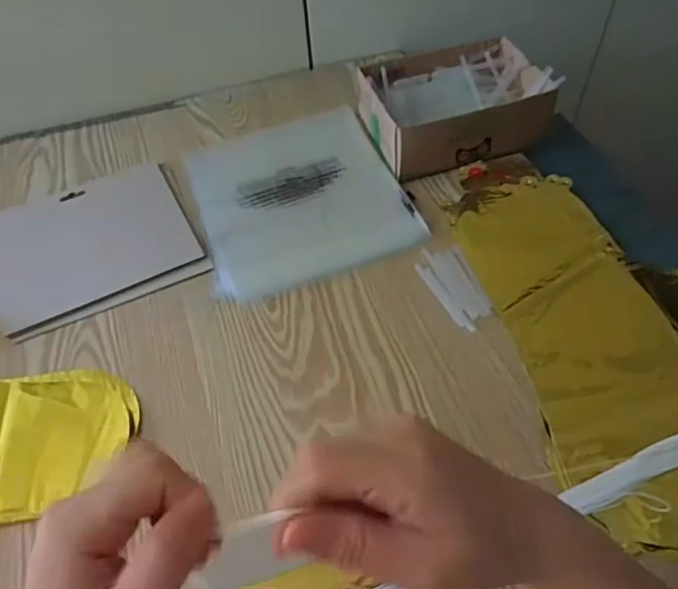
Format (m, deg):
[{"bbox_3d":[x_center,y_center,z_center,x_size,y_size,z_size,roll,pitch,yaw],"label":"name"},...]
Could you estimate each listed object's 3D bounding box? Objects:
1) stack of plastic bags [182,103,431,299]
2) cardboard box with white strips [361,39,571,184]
[{"bbox_3d":[-0.047,-0.109,0.609,0.206,0.008,0.236,-19,54,-10],"label":"stack of plastic bags"},{"bbox_3d":[0.123,-0.212,0.630,0.185,0.065,0.140,-14,54,-7],"label":"cardboard box with white strips"}]

